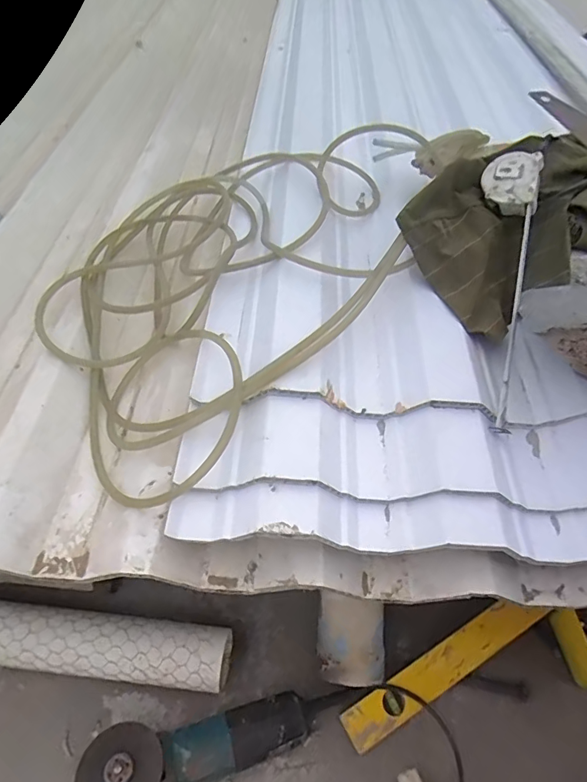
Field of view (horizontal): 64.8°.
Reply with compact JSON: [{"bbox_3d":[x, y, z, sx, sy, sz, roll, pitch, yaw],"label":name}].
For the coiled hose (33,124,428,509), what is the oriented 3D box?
[{"bbox_3d":[-0.077,-0.167,0.627,0.395,0.071,0.597,32,67,30],"label":"coiled hose"}]

